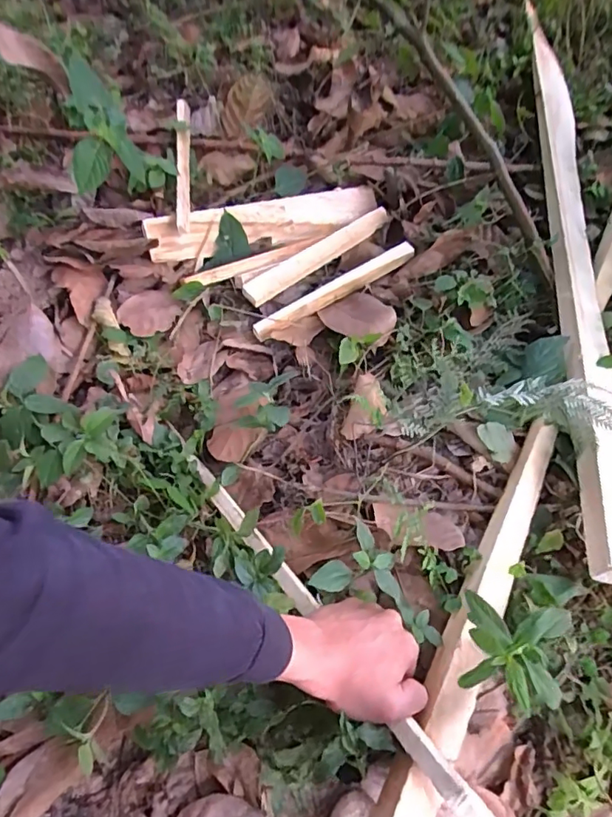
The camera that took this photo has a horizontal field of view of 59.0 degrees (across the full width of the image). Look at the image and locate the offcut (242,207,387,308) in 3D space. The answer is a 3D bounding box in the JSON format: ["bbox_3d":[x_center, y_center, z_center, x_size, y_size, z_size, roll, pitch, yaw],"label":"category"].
[{"bbox_3d":[0.014,-0.210,0.726,0.241,0.020,0.032,-34,63,-23],"label":"offcut"}]

